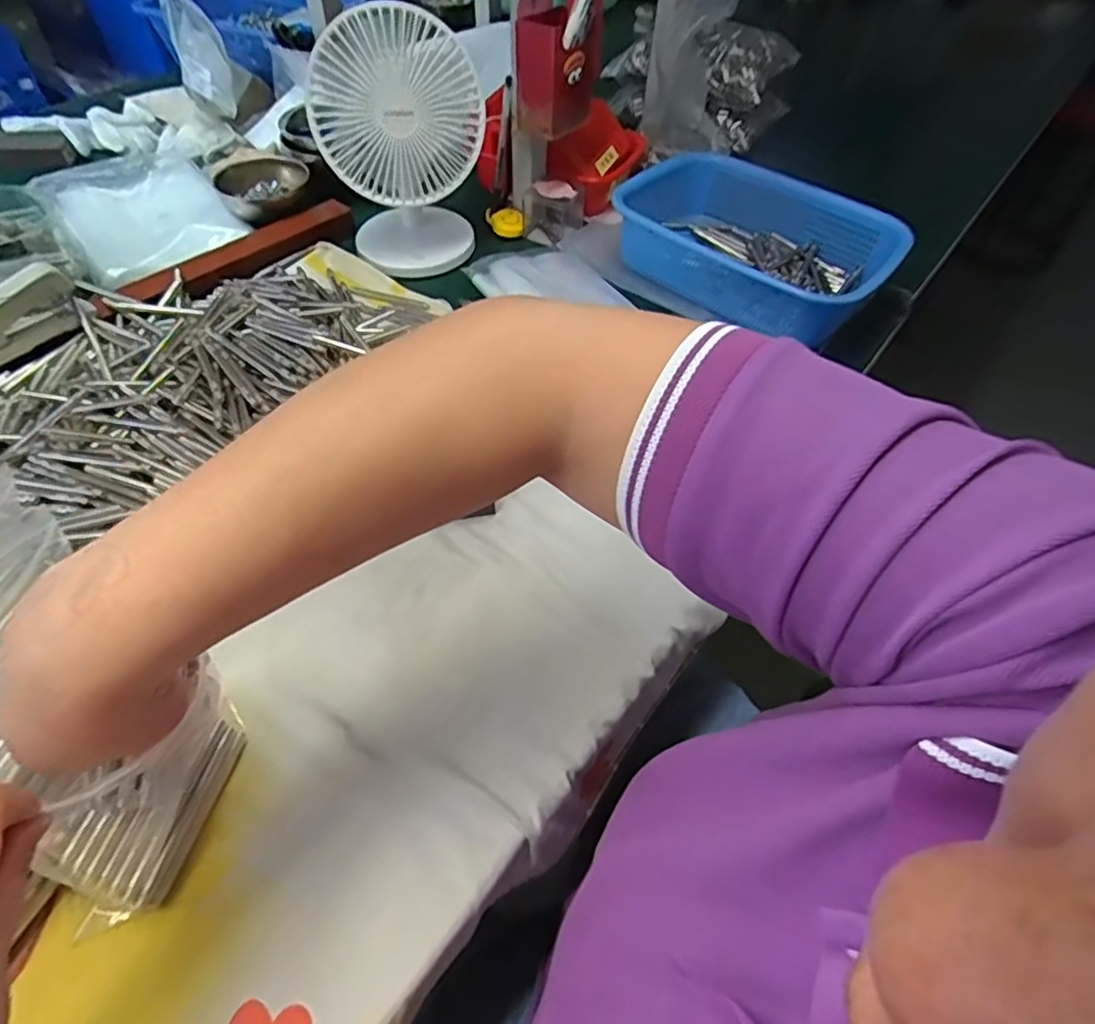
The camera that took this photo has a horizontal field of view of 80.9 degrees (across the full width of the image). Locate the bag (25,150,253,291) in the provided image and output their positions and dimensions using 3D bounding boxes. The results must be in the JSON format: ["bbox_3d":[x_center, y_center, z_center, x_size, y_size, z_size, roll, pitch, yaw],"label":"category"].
[{"bbox_3d":[-0.489,-0.366,0.769,0.178,0.031,0.265,-32,59,-25],"label":"bag"}]

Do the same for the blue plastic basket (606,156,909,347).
[{"bbox_3d":[0.229,-0.284,0.696,0.197,0.101,0.287,-37,61,-27],"label":"blue plastic basket"}]

